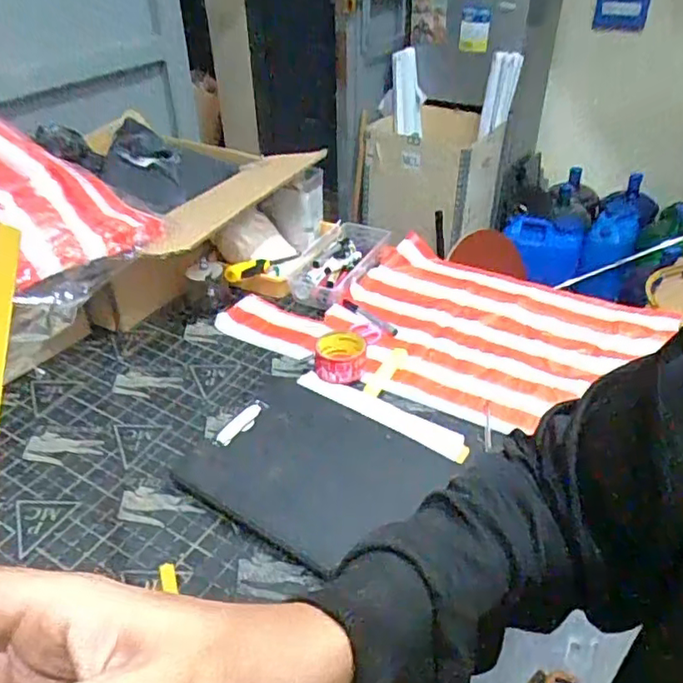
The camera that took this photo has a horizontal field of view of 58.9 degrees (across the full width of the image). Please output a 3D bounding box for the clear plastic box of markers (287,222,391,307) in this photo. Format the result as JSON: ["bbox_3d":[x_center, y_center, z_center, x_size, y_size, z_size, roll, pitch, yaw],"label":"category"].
[{"bbox_3d":[-0.001,-0.170,1.255,0.124,0.050,0.288,17,41,23],"label":"clear plastic box of markers"}]

